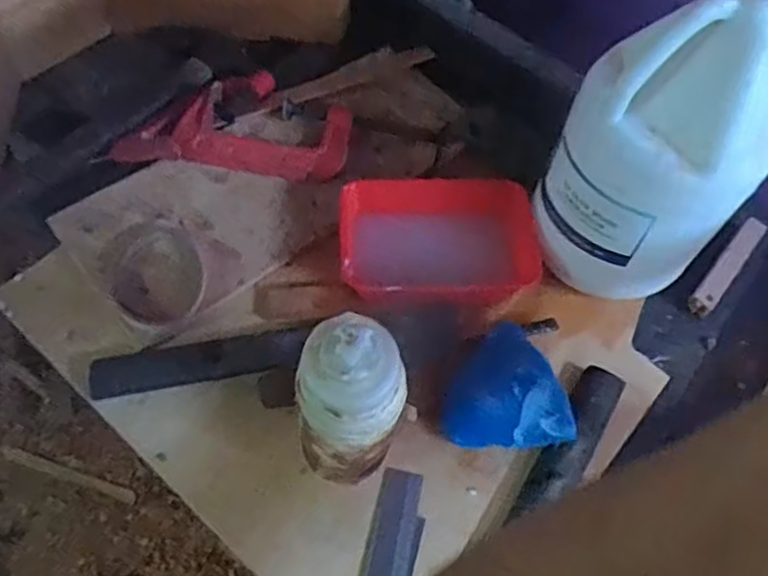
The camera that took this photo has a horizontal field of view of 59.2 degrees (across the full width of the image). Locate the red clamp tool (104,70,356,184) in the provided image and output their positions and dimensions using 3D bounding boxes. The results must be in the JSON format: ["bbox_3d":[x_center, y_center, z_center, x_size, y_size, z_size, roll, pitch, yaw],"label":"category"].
[{"bbox_3d":[-0.145,-0.169,0.677,0.221,0.028,0.129,5,60,-1],"label":"red clamp tool"}]

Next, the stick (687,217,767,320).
[{"bbox_3d":[0.340,-0.022,0.667,0.023,0.012,0.135,38,64,17],"label":"stick"}]

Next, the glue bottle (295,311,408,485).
[{"bbox_3d":[-0.021,0.079,0.451,0.063,0.176,0.062,2,60,-3],"label":"glue bottle"}]

